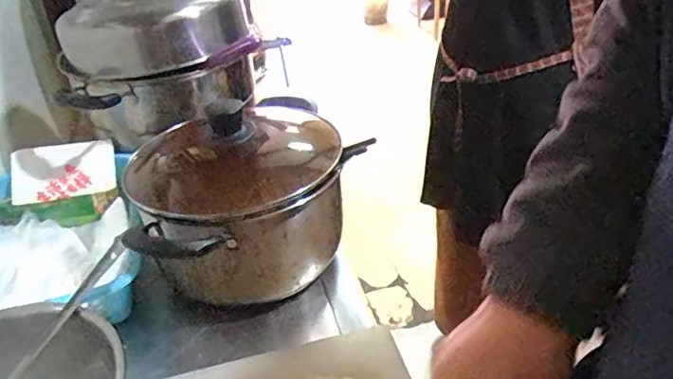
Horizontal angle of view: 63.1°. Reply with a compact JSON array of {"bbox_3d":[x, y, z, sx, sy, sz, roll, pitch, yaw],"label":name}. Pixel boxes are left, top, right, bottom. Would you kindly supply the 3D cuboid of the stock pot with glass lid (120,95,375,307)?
[{"bbox_3d":[-0.107,0.001,0.661,0.259,0.181,0.251,-13,35,-13],"label":"stock pot with glass lid"}]

